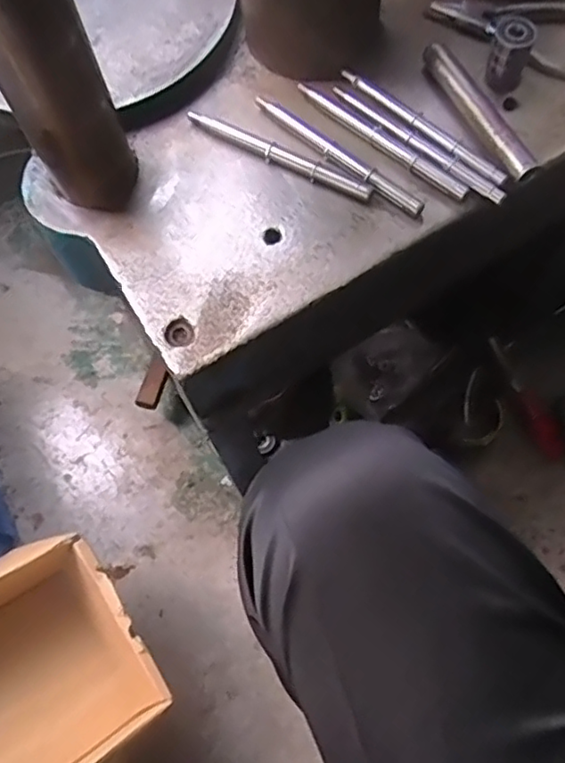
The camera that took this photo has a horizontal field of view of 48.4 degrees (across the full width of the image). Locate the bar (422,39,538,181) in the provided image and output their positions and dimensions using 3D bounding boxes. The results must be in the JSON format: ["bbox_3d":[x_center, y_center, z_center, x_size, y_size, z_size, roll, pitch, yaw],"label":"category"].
[{"bbox_3d":[0.151,-0.211,0.488,0.020,0.014,0.142,-24,70,-6],"label":"bar"}]

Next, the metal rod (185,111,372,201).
[{"bbox_3d":[-0.004,-0.177,0.491,0.163,0.007,0.012,28,73,13],"label":"metal rod"}]

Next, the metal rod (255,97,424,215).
[{"bbox_3d":[0.040,-0.178,0.487,0.163,0.009,0.015,42,76,17],"label":"metal rod"}]

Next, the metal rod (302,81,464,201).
[{"bbox_3d":[0.076,-0.189,0.490,0.159,0.009,0.010,39,76,16],"label":"metal rod"}]

